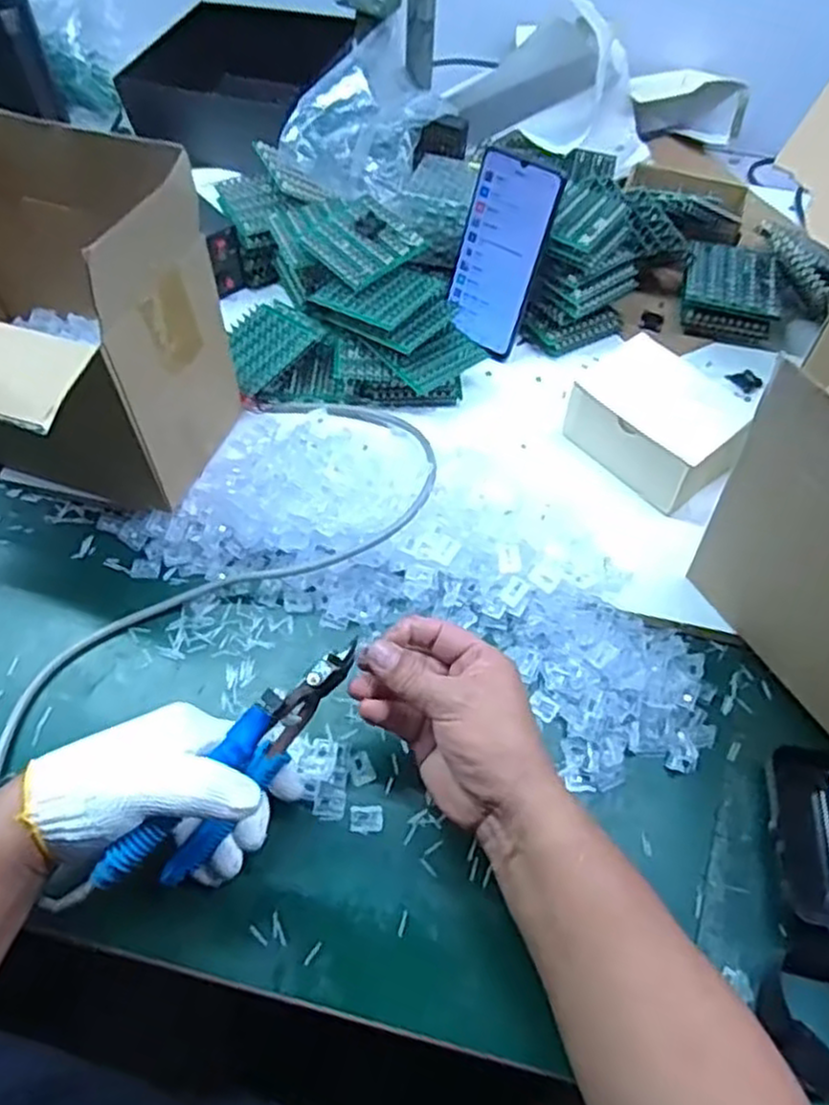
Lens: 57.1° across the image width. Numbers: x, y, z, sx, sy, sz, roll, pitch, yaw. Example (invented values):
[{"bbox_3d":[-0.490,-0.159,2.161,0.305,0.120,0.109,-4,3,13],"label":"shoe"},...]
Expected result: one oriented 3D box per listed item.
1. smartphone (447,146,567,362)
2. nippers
[{"bbox_3d":[0.075,-0.257,0.667,0.075,0.157,0.011,23,35,15],"label":"smartphone"},{"bbox_3d":[-0.100,0.123,0.446,0.017,0.072,0.179,38,80,22],"label":"nippers"}]

